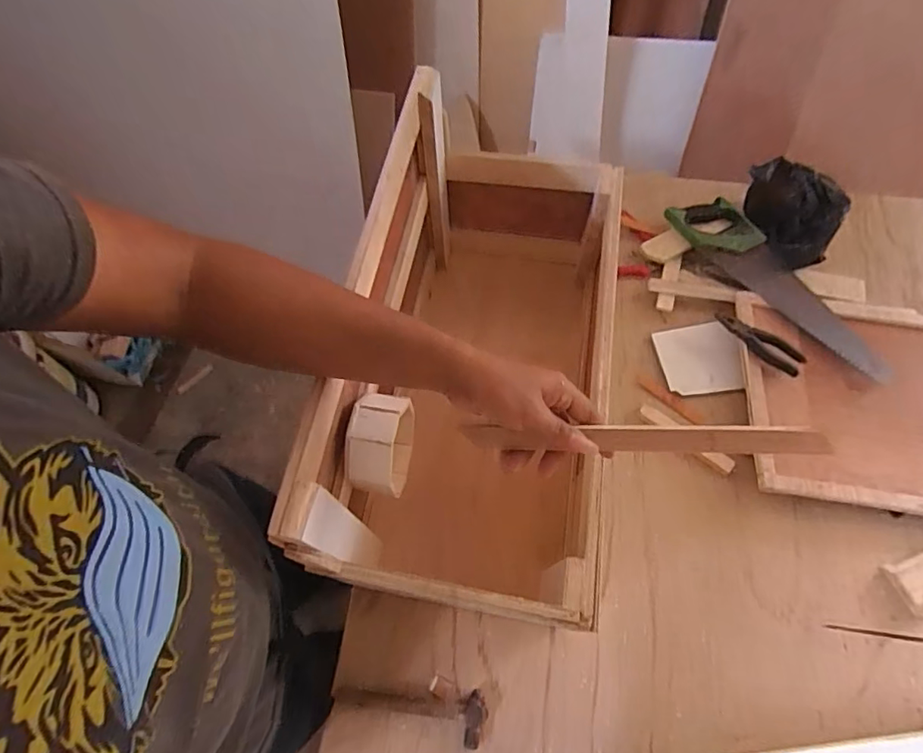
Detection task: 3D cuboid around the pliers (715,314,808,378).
[{"bbox_3d":[0.481,-0.061,0.856,0.145,0.019,0.047,40,71,19],"label":"pliers"}]

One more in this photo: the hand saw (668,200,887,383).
[{"bbox_3d":[0.544,-0.158,0.922,0.108,0.034,0.430,-32,67,-14],"label":"hand saw"}]

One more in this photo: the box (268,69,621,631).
[{"bbox_3d":[0.038,-0.025,0.715,0.302,0.363,0.616,10,64,6],"label":"box"}]

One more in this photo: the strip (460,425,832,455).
[{"bbox_3d":[0.153,0.056,0.472,0.300,0.014,0.022,-1,63,11],"label":"strip"}]

